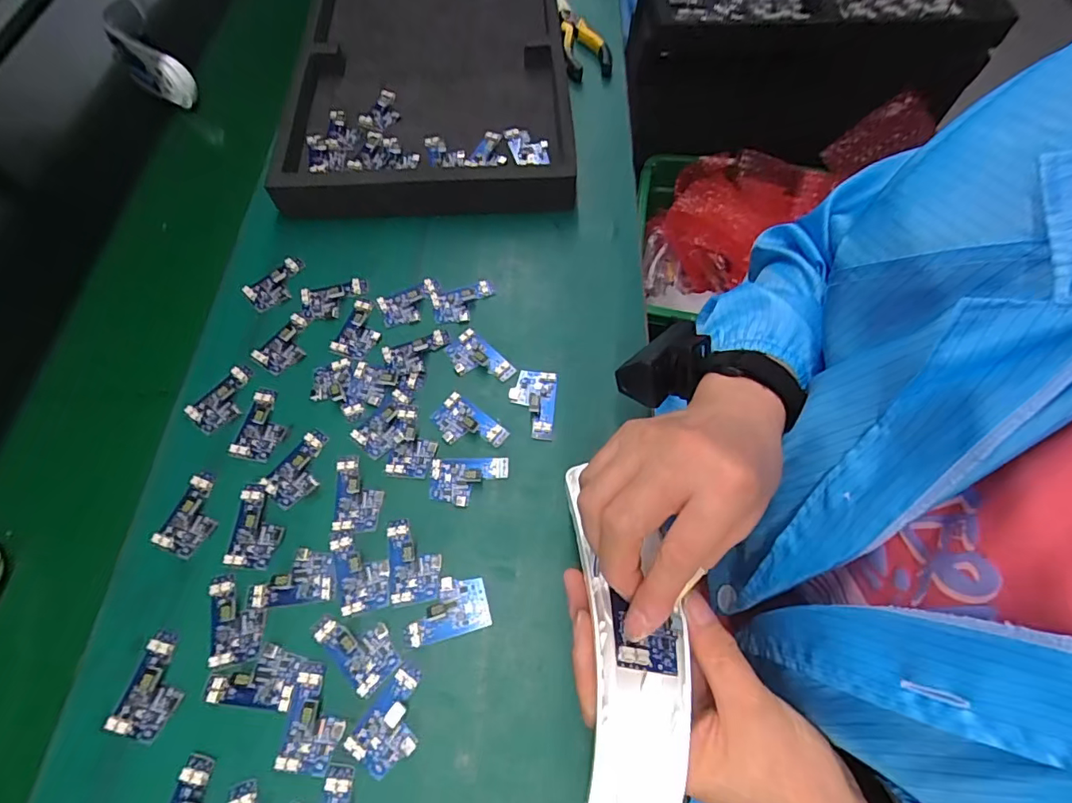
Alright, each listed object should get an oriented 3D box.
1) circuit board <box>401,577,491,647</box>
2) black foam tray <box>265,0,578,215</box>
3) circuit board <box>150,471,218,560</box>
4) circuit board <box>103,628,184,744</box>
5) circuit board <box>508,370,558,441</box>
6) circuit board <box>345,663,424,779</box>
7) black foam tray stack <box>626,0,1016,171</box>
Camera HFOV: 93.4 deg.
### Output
[{"bbox_3d":[-0.062,0.140,0.340,0.057,0.011,0.037,-14,65,-7],"label":"circuit board"},{"bbox_3d":[-0.114,-0.377,0.562,0.287,0.046,0.421,-1,64,-1],"label":"black foam tray"},{"bbox_3d":[-0.248,0.081,0.367,0.034,0.010,0.057,18,66,9],"label":"circuit board"},{"bbox_3d":[-0.242,0.181,0.321,0.035,0.004,0.057,12,65,6],"label":"circuit board"},{"bbox_3d":[-0.003,0.001,0.409,0.037,0.012,0.059,5,64,2],"label":"circuit board"},{"bbox_3d":[-0.088,0.199,0.312,0.036,0.006,0.056,33,69,15],"label":"circuit board"},{"bbox_3d":[0.348,-0.525,0.726,0.422,0.190,0.324,2,64,1],"label":"black foam tray stack"}]

